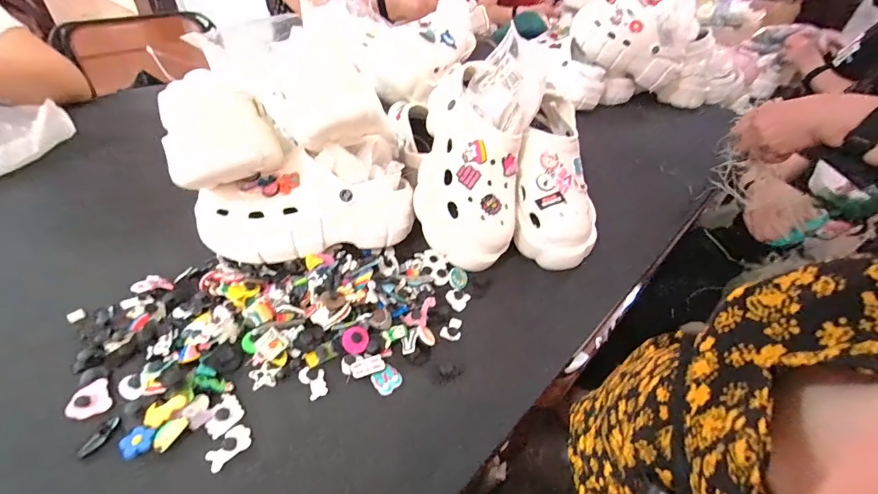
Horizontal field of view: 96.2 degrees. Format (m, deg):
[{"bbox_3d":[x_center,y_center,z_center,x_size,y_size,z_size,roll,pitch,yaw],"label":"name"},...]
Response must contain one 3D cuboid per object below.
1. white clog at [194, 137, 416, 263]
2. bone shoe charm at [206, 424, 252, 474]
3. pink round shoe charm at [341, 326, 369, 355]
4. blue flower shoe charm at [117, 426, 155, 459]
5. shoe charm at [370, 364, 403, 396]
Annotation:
[{"bbox_3d":[-0.150,-0.050,0.462,0.239,0.110,0.094,-16,46,-24],"label":"white clog"},{"bbox_3d":[-0.171,0.162,0.321,0.021,0.007,0.036,23,44,18],"label":"bone shoe charm"},{"bbox_3d":[-0.084,0.094,0.398,0.026,0.011,0.026,-23,84,-23],"label":"pink round shoe charm"},{"bbox_3d":[-0.242,0.155,0.316,0.025,0.004,0.023,3,41,-3],"label":"blue flower shoe charm"},{"bbox_3d":[-0.050,0.128,0.380,0.025,0.006,0.024,-28,51,-33],"label":"shoe charm"}]

